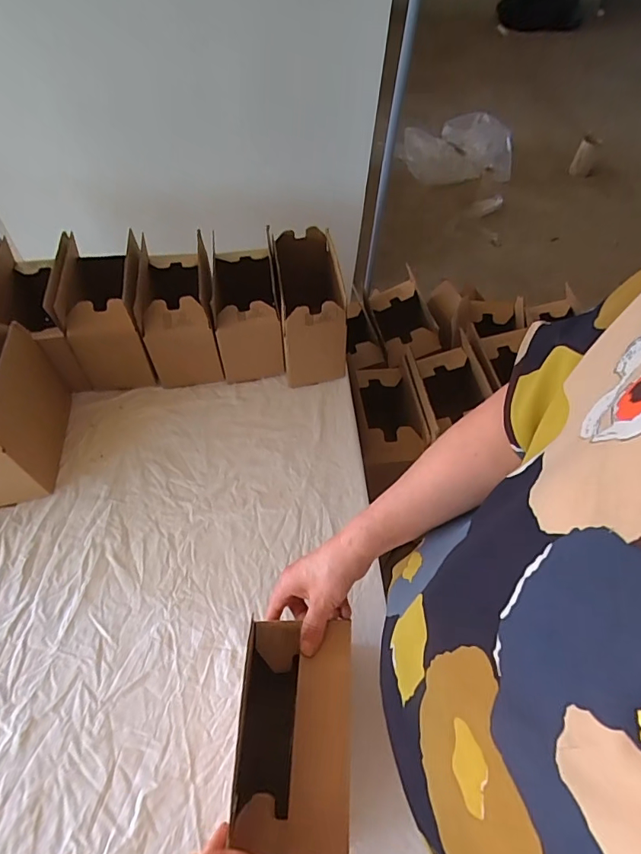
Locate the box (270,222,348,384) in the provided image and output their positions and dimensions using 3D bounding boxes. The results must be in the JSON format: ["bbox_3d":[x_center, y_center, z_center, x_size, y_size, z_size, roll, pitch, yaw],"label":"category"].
[{"bbox_3d":[-0.019,-0.202,0.821,0.117,0.190,0.202,-4,55,-6],"label":"box"}]

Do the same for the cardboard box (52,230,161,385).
[{"bbox_3d":[-0.355,-0.190,0.797,0.115,0.185,0.188,-8,55,-9],"label":"cardboard box"}]

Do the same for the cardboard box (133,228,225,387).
[{"bbox_3d":[-0.241,-0.199,0.810,0.113,0.178,0.189,-7,55,-8],"label":"cardboard box"}]

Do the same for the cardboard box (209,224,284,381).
[{"bbox_3d":[-0.130,-0.205,0.819,0.105,0.175,0.189,-7,55,-8],"label":"cardboard box"}]

